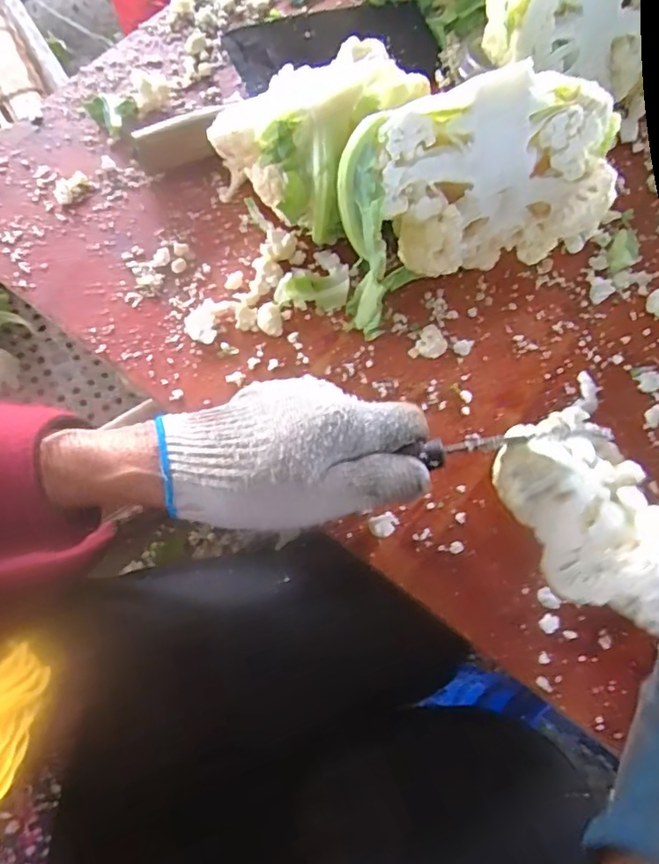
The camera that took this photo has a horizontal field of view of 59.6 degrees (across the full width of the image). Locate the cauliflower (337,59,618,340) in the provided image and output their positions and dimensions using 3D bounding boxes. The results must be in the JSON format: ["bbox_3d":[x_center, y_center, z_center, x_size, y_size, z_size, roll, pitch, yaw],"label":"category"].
[{"bbox_3d":[0.092,-0.143,0.354,0.178,0.103,0.081,-21,74,-10],"label":"cauliflower"}]

